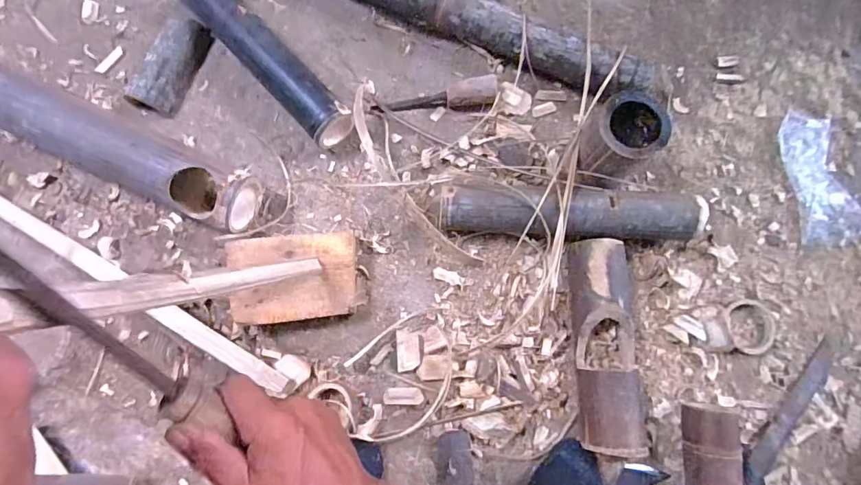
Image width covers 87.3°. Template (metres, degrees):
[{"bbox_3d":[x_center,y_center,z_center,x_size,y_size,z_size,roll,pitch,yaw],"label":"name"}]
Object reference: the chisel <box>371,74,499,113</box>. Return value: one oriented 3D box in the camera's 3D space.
[{"bbox_3d":[0.006,-0.228,0.707,0.200,0.032,0.050,-2,76,-2],"label":"chisel"}]

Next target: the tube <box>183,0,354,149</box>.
[{"bbox_3d":[-0.259,-0.287,0.690,0.064,0.072,0.351,-43,81,-11],"label":"tube"}]

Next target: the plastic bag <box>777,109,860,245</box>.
[{"bbox_3d":[0.626,-0.105,0.719,0.098,0.010,0.214,-2,76,-2],"label":"plastic bag"}]

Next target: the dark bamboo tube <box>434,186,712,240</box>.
[{"bbox_3d":[0.197,-0.041,0.649,0.377,0.075,0.080,3,76,-1],"label":"dark bamboo tube"}]

